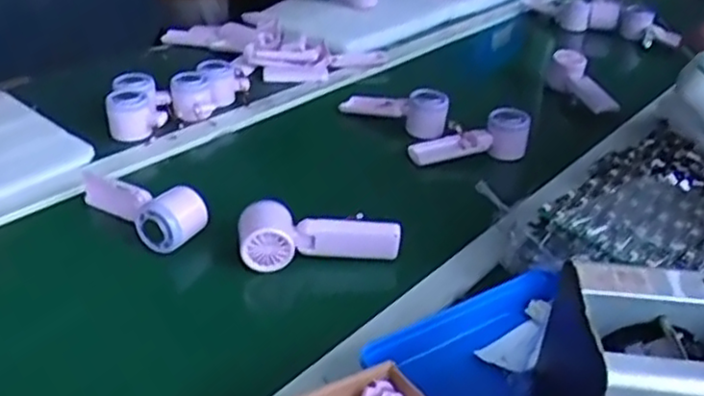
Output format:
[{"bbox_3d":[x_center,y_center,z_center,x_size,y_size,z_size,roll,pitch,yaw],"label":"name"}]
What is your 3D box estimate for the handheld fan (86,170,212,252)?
[{"bbox_3d":[-0.229,0.009,0.791,0.180,0.063,0.055,29,40,35],"label":"handheld fan"}]

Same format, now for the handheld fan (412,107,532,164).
[{"bbox_3d":[0.166,-0.080,0.990,0.161,0.072,0.072,-9,34,-20],"label":"handheld fan"}]

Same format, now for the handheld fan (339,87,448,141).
[{"bbox_3d":[0.067,-0.133,1.060,0.178,0.074,0.060,30,39,34],"label":"handheld fan"}]

